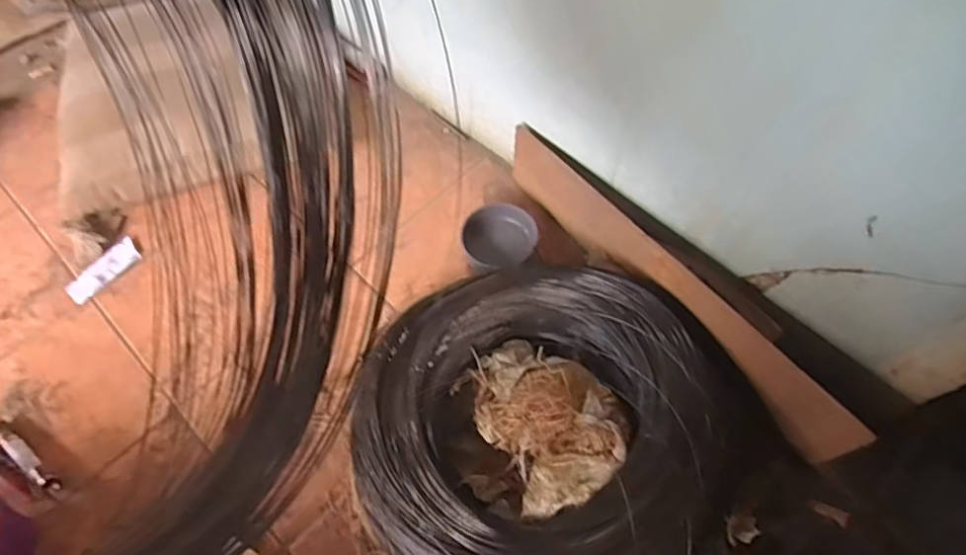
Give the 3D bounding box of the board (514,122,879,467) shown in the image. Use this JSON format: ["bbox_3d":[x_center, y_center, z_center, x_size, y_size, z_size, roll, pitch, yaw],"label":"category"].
[{"bbox_3d":[0.196,0.001,0.633,0.018,0.102,0.484,-34,67,-16],"label":"board"}]

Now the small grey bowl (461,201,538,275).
[{"bbox_3d":[0.020,-0.051,0.712,0.093,0.031,0.075,-27,65,-13],"label":"small grey bowl"}]

